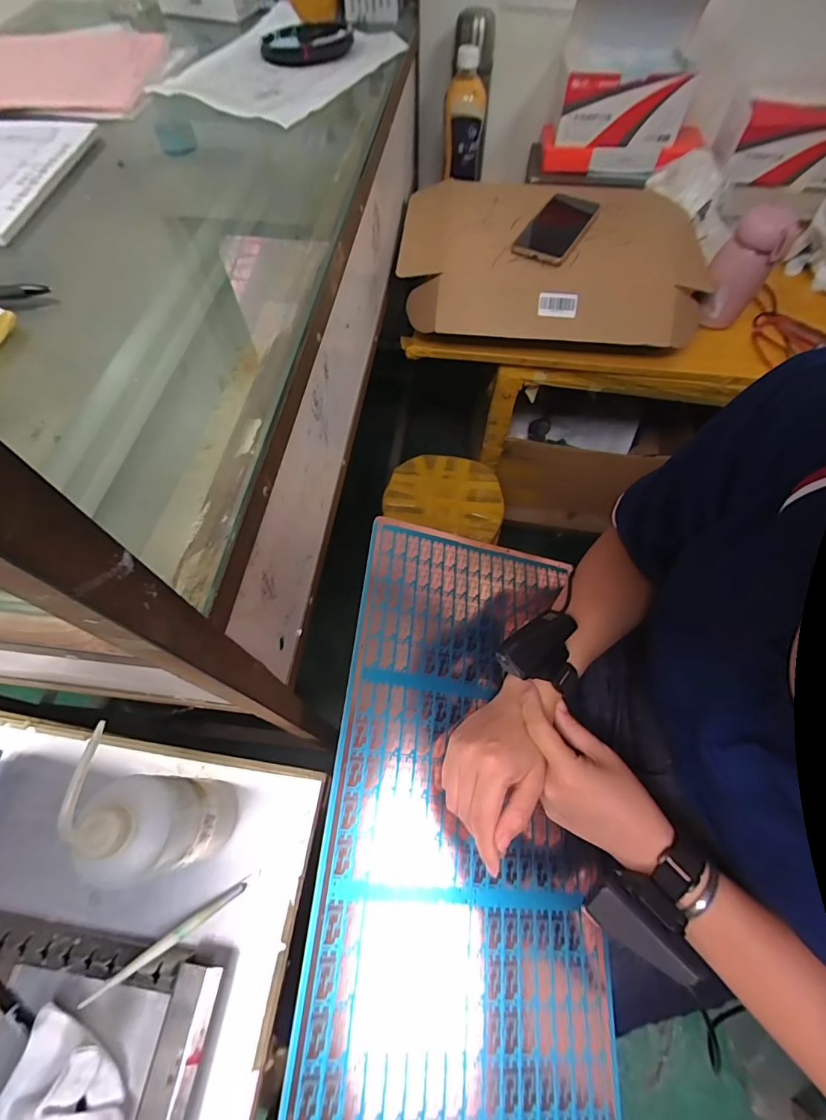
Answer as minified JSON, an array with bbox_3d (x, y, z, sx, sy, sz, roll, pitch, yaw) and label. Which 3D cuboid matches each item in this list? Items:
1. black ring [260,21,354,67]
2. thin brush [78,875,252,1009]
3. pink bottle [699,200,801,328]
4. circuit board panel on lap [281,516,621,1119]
[{"bbox_3d":[-0.149,-0.692,0.594,0.107,0.017,0.129,30,66,14],"label":"black ring"},{"bbox_3d":[-0.210,0.332,0.390,0.134,0.008,0.010,-24,64,-29],"label":"thin brush"},{"bbox_3d":[0.465,-0.412,0.634,0.072,0.135,0.068,15,63,7],"label":"pink bottle"},{"bbox_3d":[0.050,0.195,0.392,0.236,0.007,0.485,13,62,-13],"label":"circuit board panel on lap"}]

